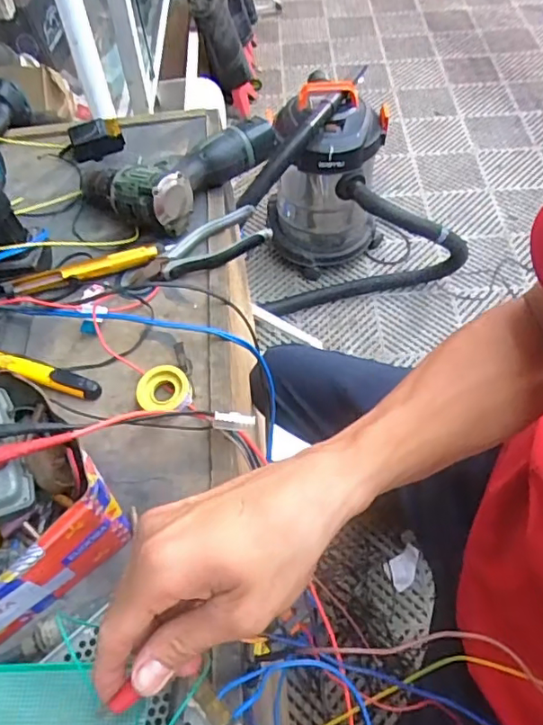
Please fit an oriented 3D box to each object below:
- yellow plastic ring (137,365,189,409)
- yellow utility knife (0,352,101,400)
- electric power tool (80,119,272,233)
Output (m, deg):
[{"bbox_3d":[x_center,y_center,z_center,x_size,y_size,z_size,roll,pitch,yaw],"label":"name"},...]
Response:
[{"bbox_3d":[-0.098,0.024,0.504,0.047,0.015,0.044,-2,54,3],"label":"yellow plastic ring"},{"bbox_3d":[-0.219,0.010,0.527,0.124,0.015,0.017,14,56,14],"label":"yellow utility knife"},{"bbox_3d":[-0.116,-0.243,0.664,0.142,0.060,0.199,32,62,24],"label":"electric power tool"}]

